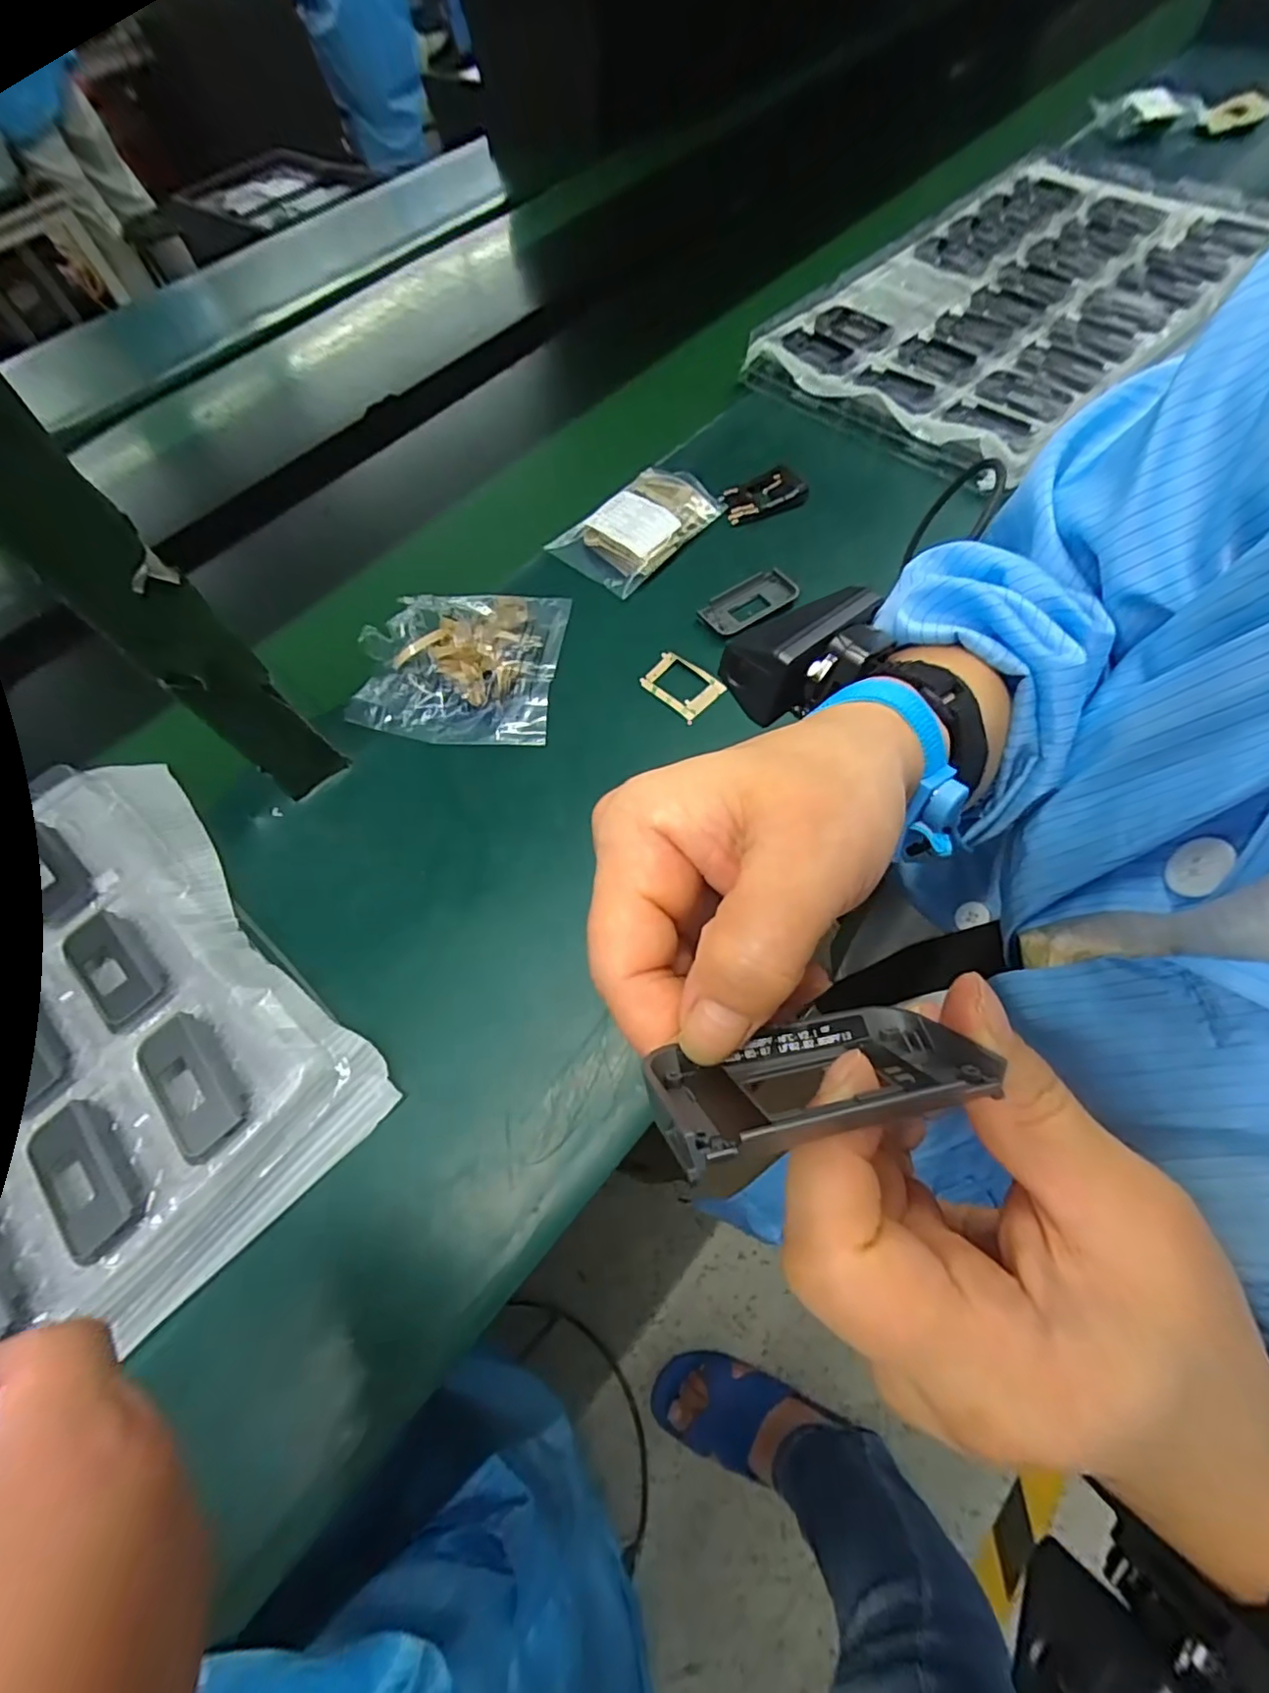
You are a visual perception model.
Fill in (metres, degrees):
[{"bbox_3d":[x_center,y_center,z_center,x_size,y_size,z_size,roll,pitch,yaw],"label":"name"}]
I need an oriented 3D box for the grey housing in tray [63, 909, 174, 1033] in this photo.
[{"bbox_3d":[-0.300,0.069,0.343,0.080,0.009,0.038,37,72,23],"label":"grey housing in tray"}]

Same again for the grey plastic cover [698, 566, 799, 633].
[{"bbox_3d":[0.087,-0.190,0.462,0.074,0.008,0.039,-30,63,-9],"label":"grey plastic cover"}]

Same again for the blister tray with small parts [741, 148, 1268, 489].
[{"bbox_3d":[0.402,-0.560,0.605,0.562,0.044,0.303,-43,66,-15],"label":"blister tray with small parts"}]

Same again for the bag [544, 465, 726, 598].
[{"bbox_3d":[0.003,-0.270,0.498,0.085,0.015,0.131,37,72,22],"label":"bag"}]

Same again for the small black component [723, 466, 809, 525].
[{"bbox_3d":[0.110,-0.301,0.512,0.074,0.005,0.046,-23,62,-6],"label":"small black component"}]

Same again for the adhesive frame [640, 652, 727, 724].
[{"bbox_3d":[0.034,-0.118,0.433,0.053,0.004,0.040,39,73,23],"label":"adhesive frame"}]

